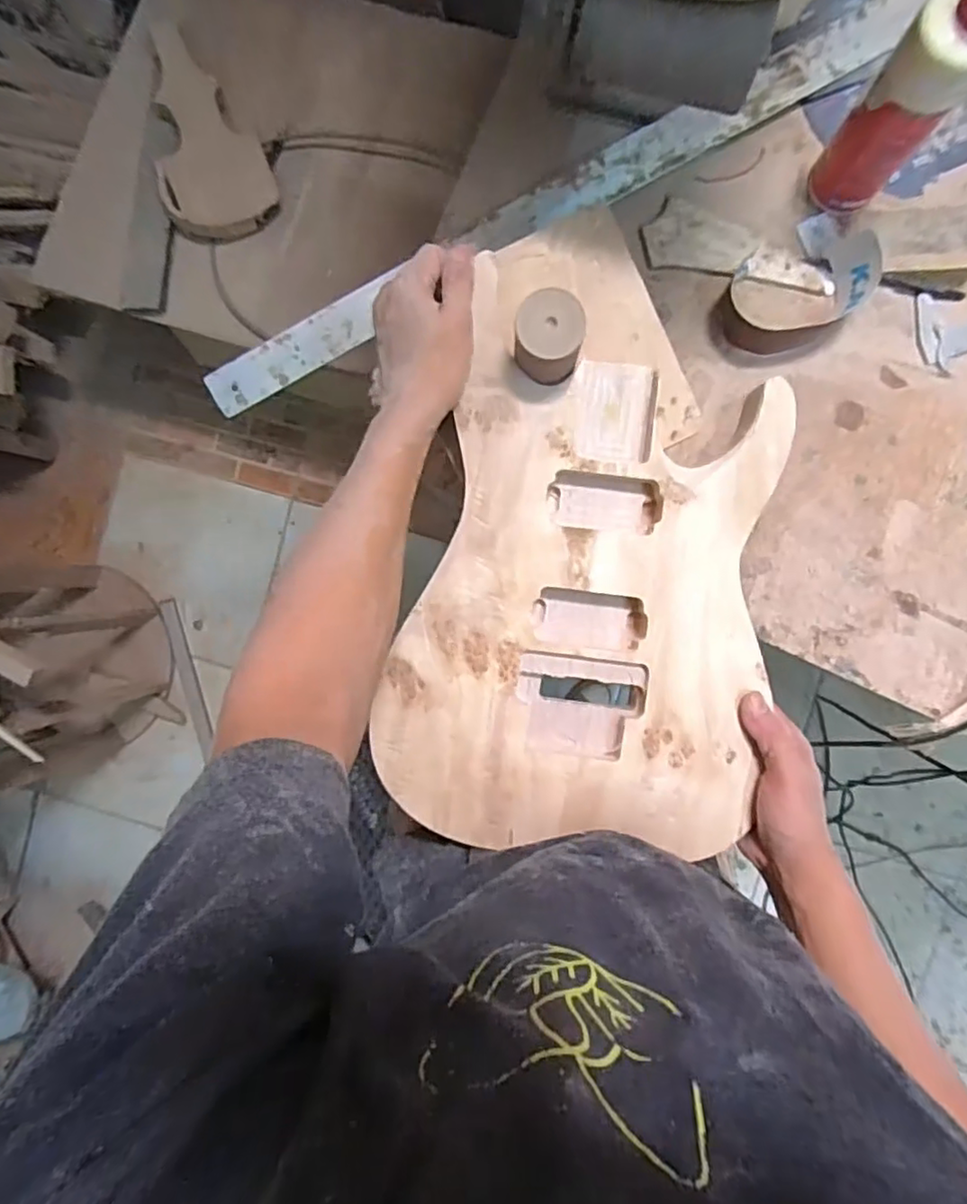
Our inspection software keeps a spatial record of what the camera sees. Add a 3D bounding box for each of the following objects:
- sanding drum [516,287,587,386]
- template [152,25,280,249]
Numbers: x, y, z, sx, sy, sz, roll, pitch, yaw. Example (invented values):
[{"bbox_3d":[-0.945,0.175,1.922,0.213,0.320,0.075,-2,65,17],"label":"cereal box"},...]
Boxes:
[{"bbox_3d":[0.046,-0.182,0.439,0.046,0.054,0.052,0,93,2],"label":"sanding drum"},{"bbox_3d":[-0.439,-0.733,0.973,0.163,0.027,0.328,-16,93,3],"label":"template"}]

